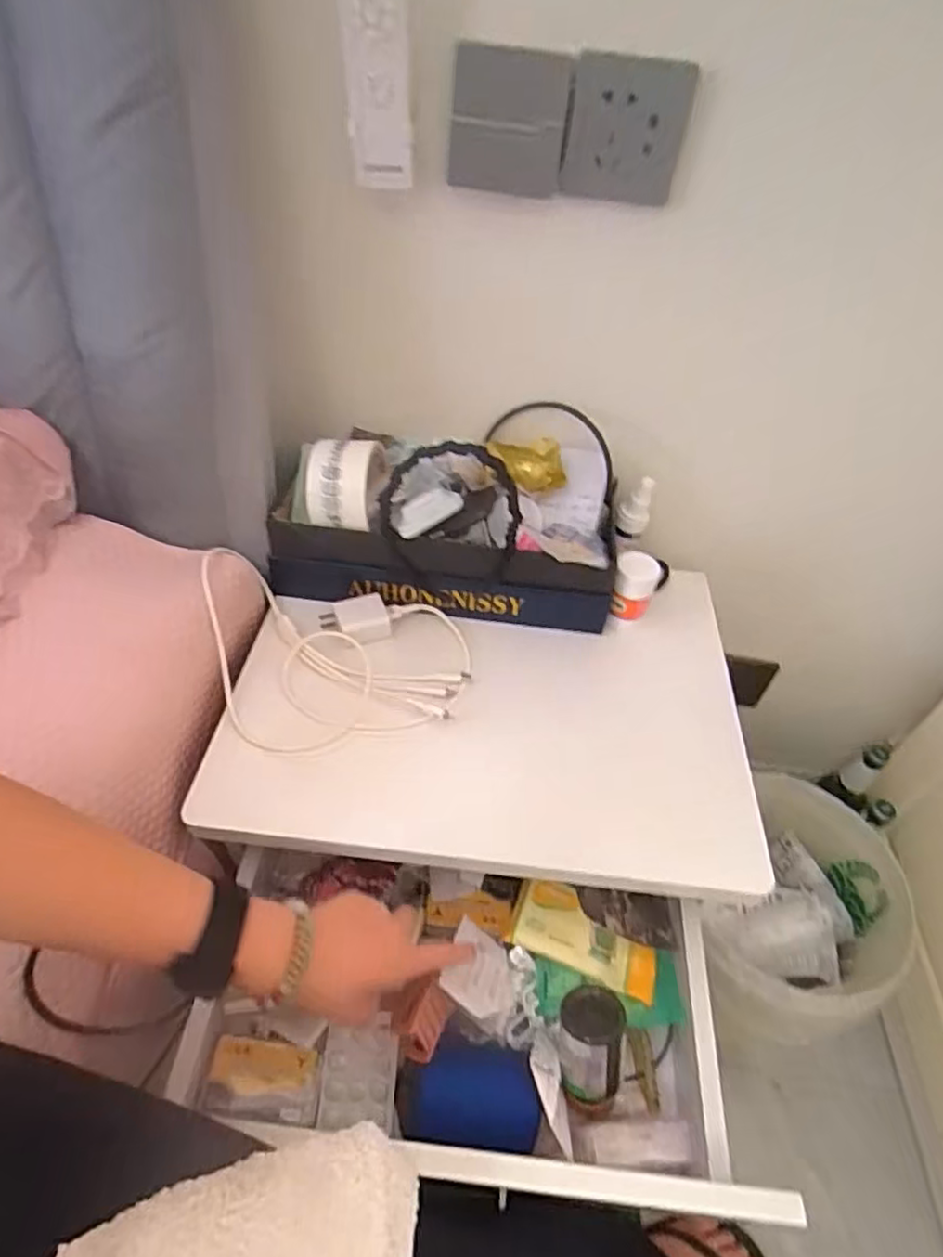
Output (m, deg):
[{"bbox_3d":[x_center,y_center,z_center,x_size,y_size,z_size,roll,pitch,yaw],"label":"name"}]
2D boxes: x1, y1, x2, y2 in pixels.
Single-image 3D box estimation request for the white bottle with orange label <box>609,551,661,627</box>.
[{"bbox_3d":[0.166,-0.038,0.678,0.042,0.071,0.049,14,47,8],"label":"white bottle with orange label"}]

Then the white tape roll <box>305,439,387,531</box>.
[{"bbox_3d":[-0.124,-0.144,0.652,0.067,0.083,0.092,4,47,-1],"label":"white tape roll"}]

